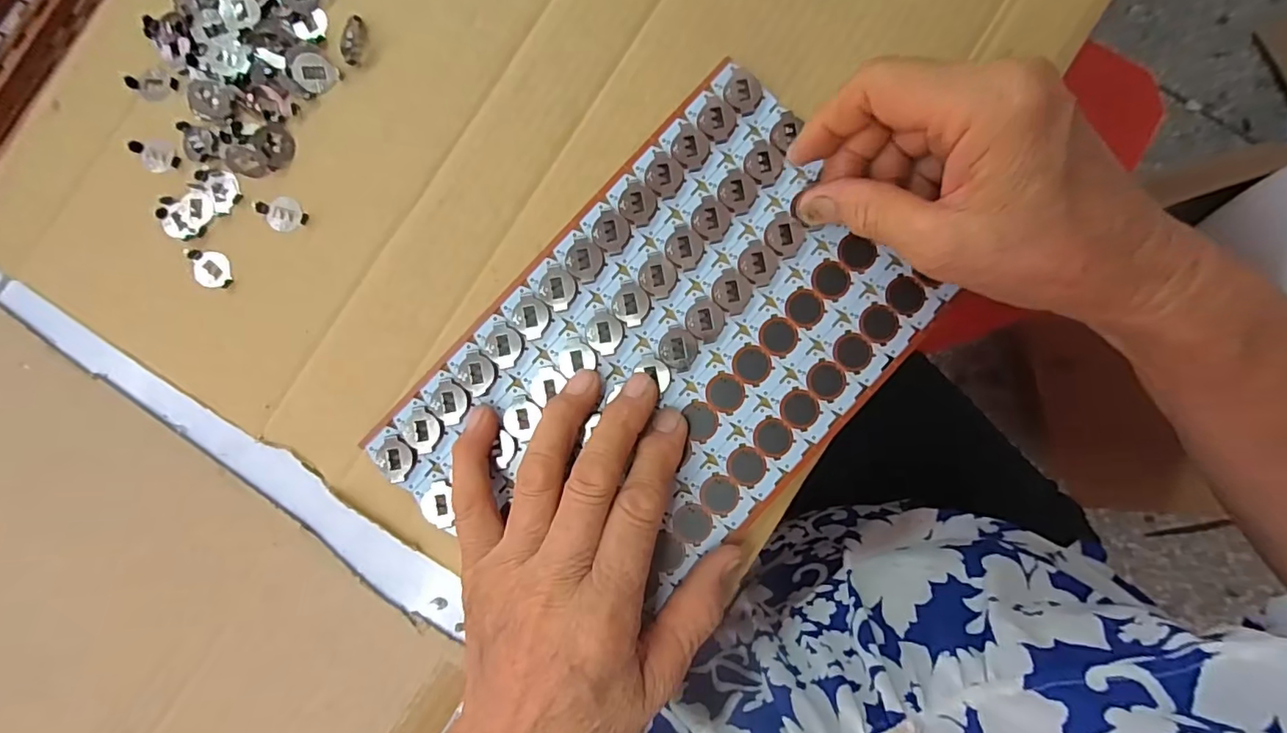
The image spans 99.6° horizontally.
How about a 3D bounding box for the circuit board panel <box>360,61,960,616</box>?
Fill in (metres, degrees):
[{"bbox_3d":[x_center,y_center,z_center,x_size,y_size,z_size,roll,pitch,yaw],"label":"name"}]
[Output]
[{"bbox_3d":[0.009,-0.002,0.252,0.152,0.005,0.238,44,90,1],"label":"circuit board panel"}]

